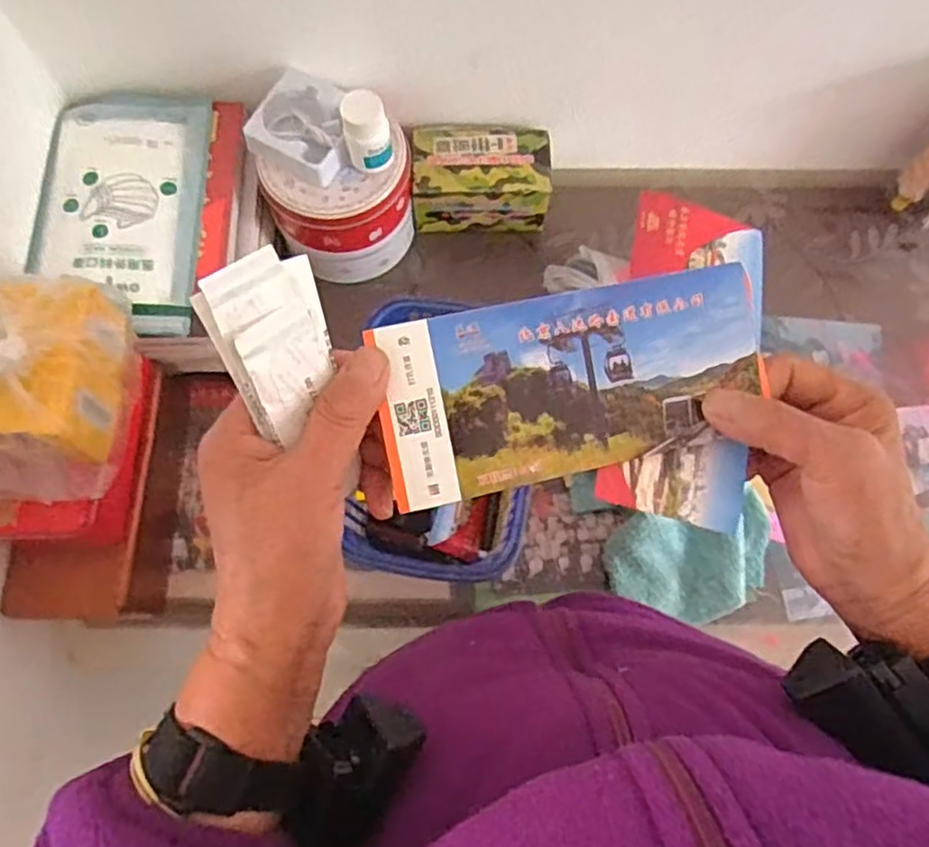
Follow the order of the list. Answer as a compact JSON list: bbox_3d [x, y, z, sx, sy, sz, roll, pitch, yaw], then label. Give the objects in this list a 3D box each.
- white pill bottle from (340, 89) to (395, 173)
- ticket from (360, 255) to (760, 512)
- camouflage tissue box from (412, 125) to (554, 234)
[{"bbox_3d":[-0.080,-0.239,0.590,0.038,0.065,0.031,-11,74,-4],"label":"white pill bottle"},{"bbox_3d":[0.048,-0.018,0.308,0.165,0.004,0.076,-12,98,-10],"label":"ticket"},{"bbox_3d":[0.016,-0.241,0.714,0.129,0.086,0.080,-2,73,-2],"label":"camouflage tissue box"}]

